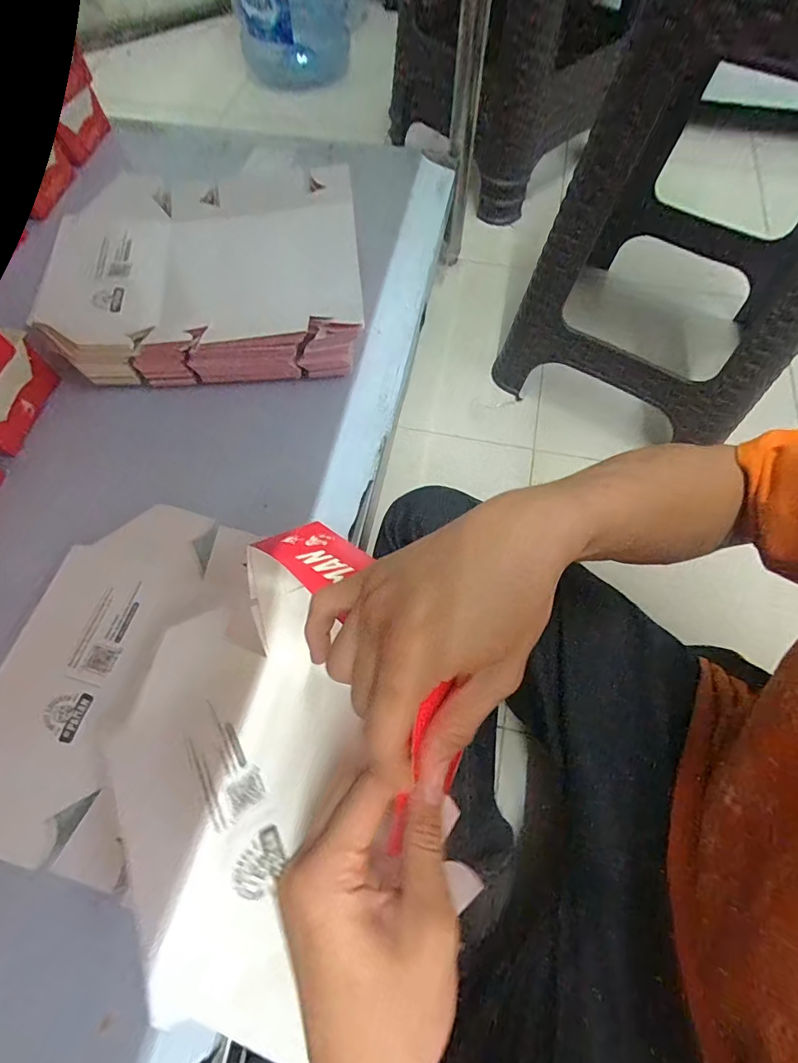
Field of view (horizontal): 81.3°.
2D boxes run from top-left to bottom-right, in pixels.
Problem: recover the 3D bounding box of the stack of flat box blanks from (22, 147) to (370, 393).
[{"bbox_3d":[-0.219,-0.302,0.545,0.344,0.066,0.288,-2,67,-1],"label":"stack of flat box blanks"}]

